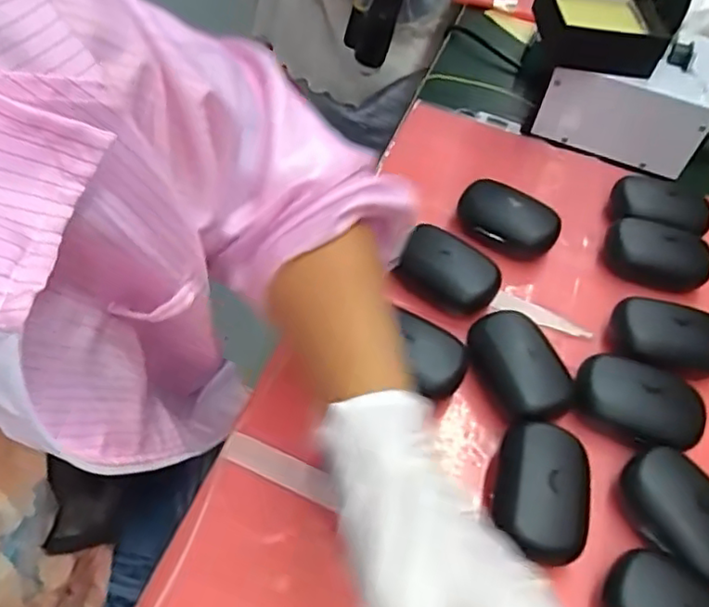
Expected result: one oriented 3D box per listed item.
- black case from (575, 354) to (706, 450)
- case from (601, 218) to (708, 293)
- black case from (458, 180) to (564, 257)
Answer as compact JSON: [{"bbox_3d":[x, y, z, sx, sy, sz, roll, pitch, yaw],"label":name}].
[{"bbox_3d":[0.198,0.070,0.438,0.085,0.036,0.057,17,52,7],"label":"black case"},{"bbox_3d":[0.261,-0.040,0.538,0.088,0.032,0.057,26,54,11],"label":"case"},{"bbox_3d":[0.132,-0.071,0.543,0.084,0.042,0.055,21,52,11],"label":"black case"}]

